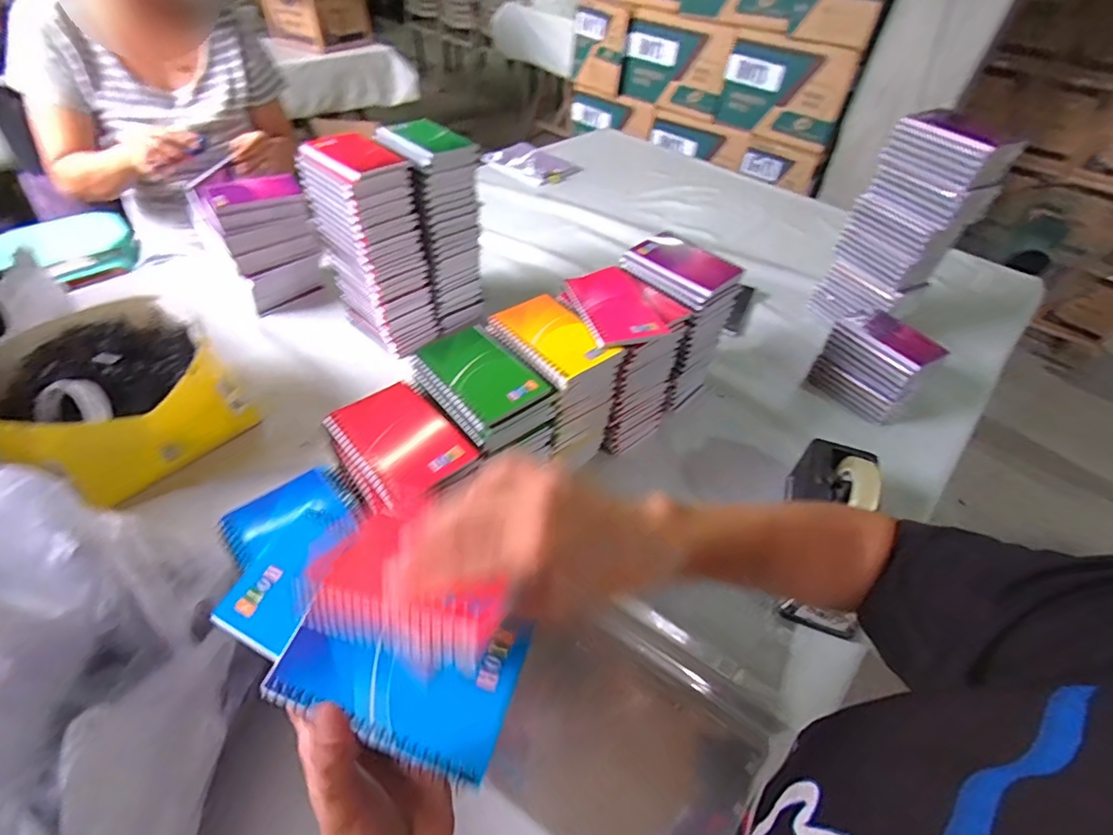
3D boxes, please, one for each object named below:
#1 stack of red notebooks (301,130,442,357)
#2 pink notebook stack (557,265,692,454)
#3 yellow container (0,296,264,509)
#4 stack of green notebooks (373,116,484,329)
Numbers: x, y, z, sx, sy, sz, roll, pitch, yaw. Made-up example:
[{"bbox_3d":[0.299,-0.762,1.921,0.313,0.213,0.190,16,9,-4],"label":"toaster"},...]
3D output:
[{"bbox_3d":[-0.265,-0.244,0.725,0.139,0.264,0.093,37,55,26],"label":"stack of red notebooks"},{"bbox_3d":[0.079,-0.067,0.646,0.122,0.200,0.138,-17,51,-19],"label":"pink notebook stack"},{"bbox_3d":[-0.532,-0.025,0.602,0.200,0.129,0.223,28,52,20],"label":"yellow container"},{"bbox_3d":[-0.189,-0.289,0.769,0.122,0.267,0.104,37,55,26],"label":"stack of green notebooks"}]

